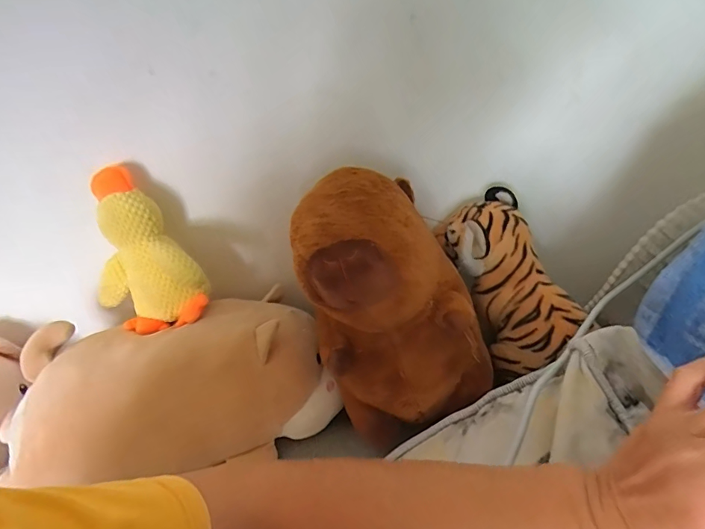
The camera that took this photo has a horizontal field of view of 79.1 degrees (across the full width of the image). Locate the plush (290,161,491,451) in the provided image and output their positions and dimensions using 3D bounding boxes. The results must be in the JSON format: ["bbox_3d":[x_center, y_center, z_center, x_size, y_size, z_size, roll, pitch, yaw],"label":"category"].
[{"bbox_3d":[0.042,0.040,0.468,0.147,0.282,0.140,-17,26,24],"label":"plush"}]

